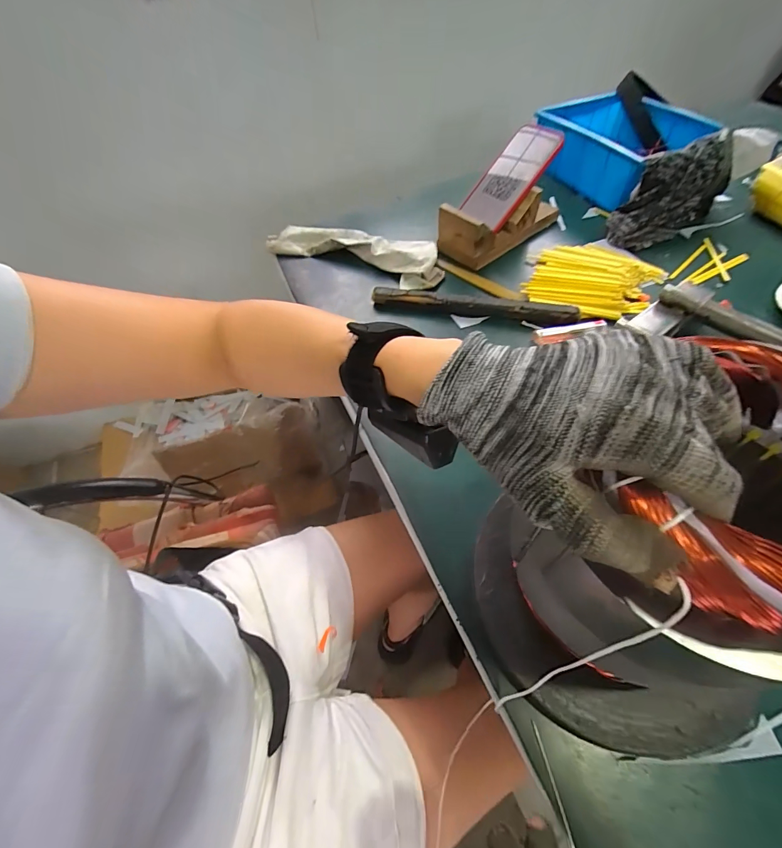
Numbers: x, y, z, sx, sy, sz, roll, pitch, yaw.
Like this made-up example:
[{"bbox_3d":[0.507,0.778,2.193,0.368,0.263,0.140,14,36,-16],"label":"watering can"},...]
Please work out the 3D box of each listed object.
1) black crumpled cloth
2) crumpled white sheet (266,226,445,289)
[{"bbox_3d":[0.411,-0.342,0.561,0.184,0.093,0.075,-29,56,-16],"label":"black crumpled cloth"},{"bbox_3d":[-0.057,-0.271,0.591,0.290,0.031,0.090,18,57,17],"label":"crumpled white sheet"}]

